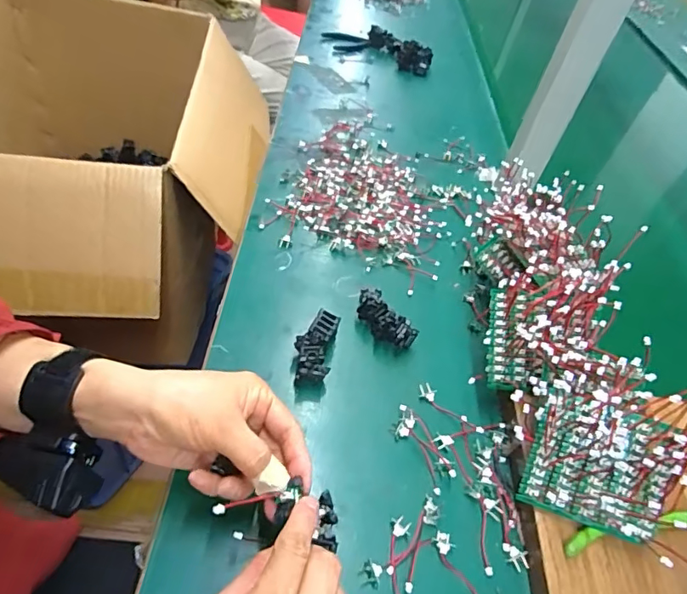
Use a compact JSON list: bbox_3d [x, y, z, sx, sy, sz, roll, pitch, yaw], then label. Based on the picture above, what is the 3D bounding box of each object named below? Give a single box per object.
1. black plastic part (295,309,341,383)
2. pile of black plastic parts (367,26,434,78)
[{"bbox_3d":[-0.025,0.045,0.430,0.032,0.032,0.062,14,47,0],"label":"black plastic part"},{"bbox_3d":[0.099,-0.447,0.901,0.144,0.036,0.051,37,55,26],"label":"pile of black plastic parts"}]

